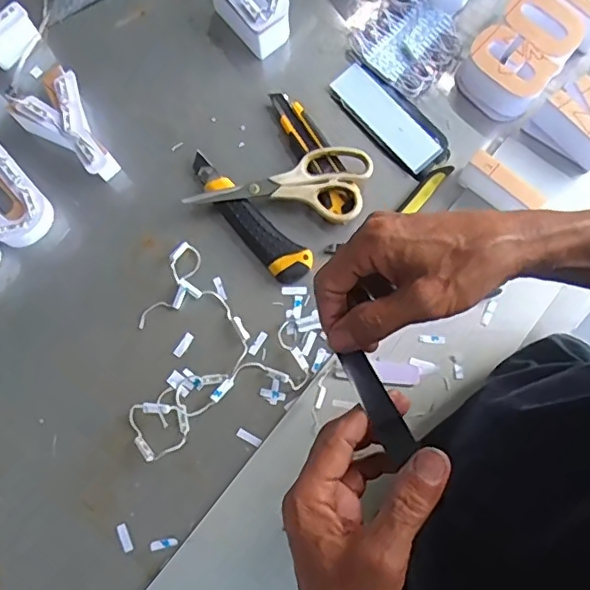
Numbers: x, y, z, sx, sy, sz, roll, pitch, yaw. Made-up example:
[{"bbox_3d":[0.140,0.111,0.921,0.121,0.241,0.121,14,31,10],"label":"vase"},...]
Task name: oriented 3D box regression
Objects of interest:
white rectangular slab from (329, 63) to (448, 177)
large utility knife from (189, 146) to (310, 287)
[{"bbox_3d":[0.101,-0.188,0.610,0.138,0.013,0.053,44,82,9],"label":"white rectangular slab"},{"bbox_3d":[-0.049,-0.082,0.587,0.039,0.018,0.169,-41,80,-7],"label":"large utility knife"}]

